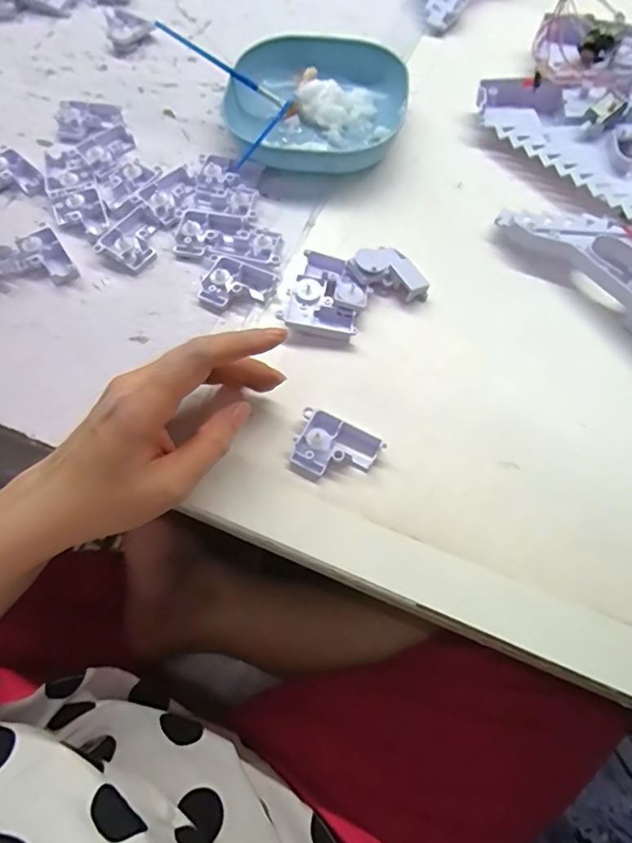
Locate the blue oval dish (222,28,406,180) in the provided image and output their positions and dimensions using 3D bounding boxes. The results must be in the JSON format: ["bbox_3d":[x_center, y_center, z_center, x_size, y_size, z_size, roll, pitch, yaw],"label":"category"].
[{"bbox_3d":[0.000,-0.257,0.416,0.145,0.033,0.133,0,64,0],"label":"blue oval dish"}]

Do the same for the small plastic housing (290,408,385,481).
[{"bbox_3d":[0.009,0.017,0.299,0.049,0.015,0.037,28,68,13],"label":"small plastic housing"}]

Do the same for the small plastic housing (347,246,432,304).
[{"bbox_3d":[0.050,-0.099,0.351,0.040,0.021,0.049,-36,70,-16],"label":"small plastic housing"}]

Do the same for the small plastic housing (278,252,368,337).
[{"bbox_3d":[0.008,-0.084,0.344,0.049,0.017,0.057,15,65,7],"label":"small plastic housing"}]

